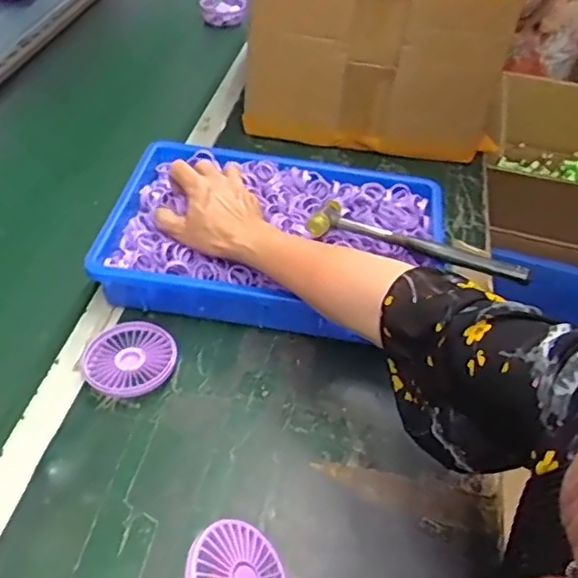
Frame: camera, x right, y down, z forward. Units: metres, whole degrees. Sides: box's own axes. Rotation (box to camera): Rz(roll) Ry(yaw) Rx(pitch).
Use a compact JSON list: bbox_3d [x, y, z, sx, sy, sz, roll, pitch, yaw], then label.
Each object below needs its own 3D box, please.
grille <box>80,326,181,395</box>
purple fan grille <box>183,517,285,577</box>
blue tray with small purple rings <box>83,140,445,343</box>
[{"bbox_3d":[-0.155,0.069,0.596,0.087,0.018,0.085,2,46,-2],"label":"grille"},{"bbox_3d":[-0.034,0.201,0.421,0.085,0.013,0.078,35,34,-29],"label":"purple fan grille"},{"bbox_3d":[-0.010,-0.067,0.692,0.364,0.062,0.242,6,46,2],"label":"blue tray with small purple rings"}]

